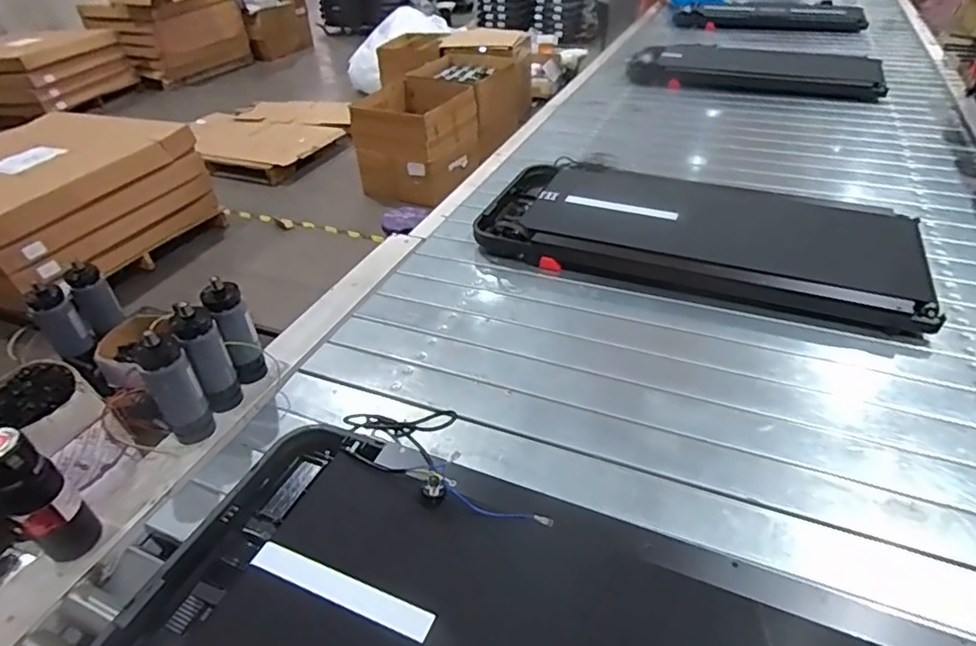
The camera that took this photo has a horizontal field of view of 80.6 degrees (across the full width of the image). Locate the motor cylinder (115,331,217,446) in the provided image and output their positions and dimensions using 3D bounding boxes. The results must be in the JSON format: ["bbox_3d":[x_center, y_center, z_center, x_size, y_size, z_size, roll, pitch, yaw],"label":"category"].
[{"bbox_3d":[-0.561,0.116,1.028,0.081,0.229,0.085,-29,46,-28],"label":"motor cylinder"}]

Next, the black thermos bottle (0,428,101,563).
[{"bbox_3d":[-0.644,0.251,0.822,0.064,0.232,0.081,19,44,25],"label":"black thermos bottle"}]

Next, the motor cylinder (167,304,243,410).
[{"bbox_3d":[-0.517,0.076,1.073,0.067,0.232,0.064,-18,41,-17],"label":"motor cylinder"}]

